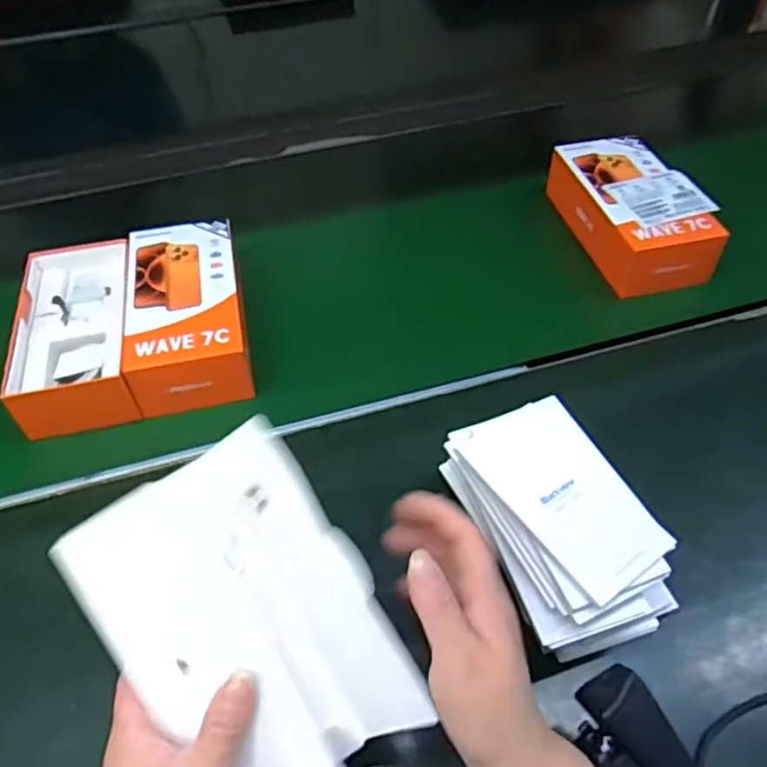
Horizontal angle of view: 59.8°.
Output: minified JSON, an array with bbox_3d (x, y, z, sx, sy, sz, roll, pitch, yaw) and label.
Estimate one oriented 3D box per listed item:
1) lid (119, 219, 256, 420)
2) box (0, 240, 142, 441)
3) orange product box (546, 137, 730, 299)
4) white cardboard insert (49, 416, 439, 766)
[{"bbox_3d":[-0.166,-0.062,0.582,0.098,0.060,0.187,-11,46,-5],"label":"lid"},{"bbox_3d":[-0.264,-0.049,0.578,0.087,0.051,0.199,-14,47,-8],"label":"box"},{"bbox_3d":[0.241,-0.167,0.653,0.112,0.066,0.186,-12,46,-5],"label":"orange product box"},{"bbox_3d":[-0.064,0.118,0.322,0.118,0.034,0.169,-33,90,-11],"label":"white cardboard insert"}]

